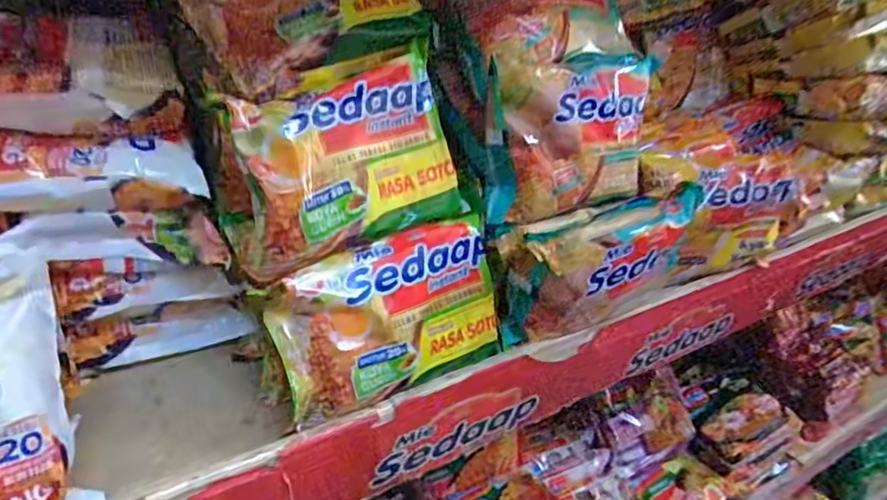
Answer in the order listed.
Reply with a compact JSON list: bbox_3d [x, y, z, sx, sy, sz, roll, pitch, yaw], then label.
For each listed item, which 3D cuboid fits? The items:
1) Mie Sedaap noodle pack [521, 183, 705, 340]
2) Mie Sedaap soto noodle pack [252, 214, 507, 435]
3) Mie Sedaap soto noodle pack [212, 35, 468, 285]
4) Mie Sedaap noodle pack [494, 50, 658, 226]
[{"bbox_3d":[0.106,0.006,0.382,0.129,0.080,0.045,-14,32,-25],"label":"Mie Sedaap noodle pack"},{"bbox_3d":[-0.029,0.037,0.339,0.136,0.089,0.030,-15,6,-27],"label":"Mie Sedaap soto noodle pack"},{"bbox_3d":[-0.057,-0.052,0.330,0.131,0.103,0.030,-17,5,-32],"label":"Mie Sedaap soto noodle pack"},{"bbox_3d":[0.092,-0.077,0.383,0.129,0.093,0.035,-16,16,-22],"label":"Mie Sedaap noodle pack"}]

